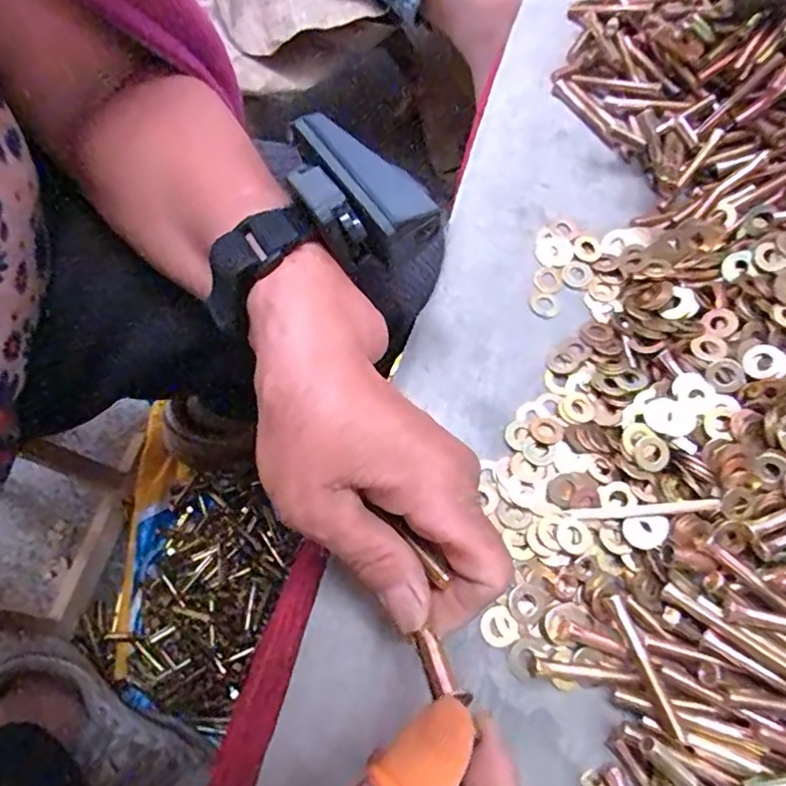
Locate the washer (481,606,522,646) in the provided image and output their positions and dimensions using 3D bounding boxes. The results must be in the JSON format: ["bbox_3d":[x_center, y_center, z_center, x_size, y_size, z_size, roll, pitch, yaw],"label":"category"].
[{"bbox_3d":[0.046,0.103,0.255,0.015,0.004,0.017,-33,73,-14],"label":"washer"}]

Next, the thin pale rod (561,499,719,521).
[{"bbox_3d":[0.115,0.053,0.271,0.071,0.004,0.006,-3,68,-4],"label":"thin pale rod"}]

